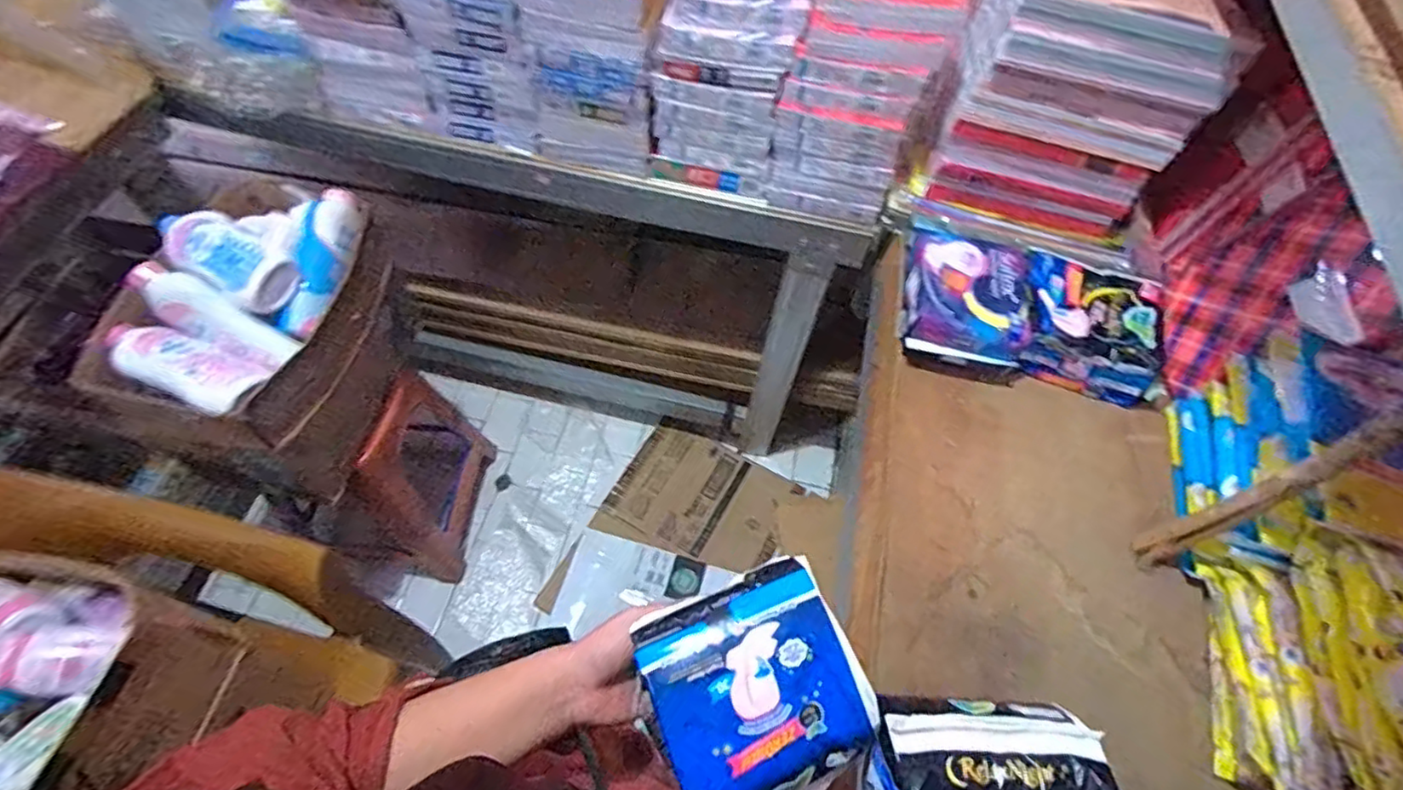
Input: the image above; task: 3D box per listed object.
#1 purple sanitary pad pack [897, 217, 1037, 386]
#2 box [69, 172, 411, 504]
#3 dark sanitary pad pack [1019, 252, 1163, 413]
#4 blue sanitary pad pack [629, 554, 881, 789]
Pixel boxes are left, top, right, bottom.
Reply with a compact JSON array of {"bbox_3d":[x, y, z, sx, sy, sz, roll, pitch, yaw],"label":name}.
[{"bbox_3d":[0.340,-0.123,0.843,0.153,0.083,0.189,12,59,4],"label":"purple sanitary pad pack"},{"bbox_3d":[-0.635,-0.091,0.977,0.258,0.332,0.387,14,59,5],"label":"box"},{"bbox_3d":[0.492,-0.086,0.835,0.166,0.071,0.160,16,59,6],"label":"dark sanitary pad pack"},{"bbox_3d":[0.033,0.180,0.393,0.121,0.054,0.127,-20,62,-15],"label":"blue sanitary pad pack"}]

